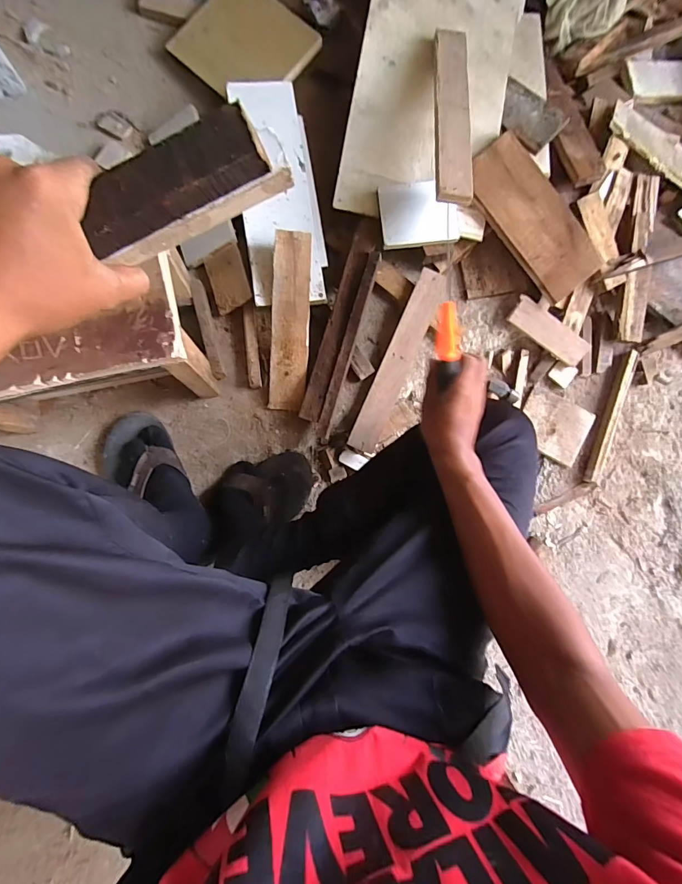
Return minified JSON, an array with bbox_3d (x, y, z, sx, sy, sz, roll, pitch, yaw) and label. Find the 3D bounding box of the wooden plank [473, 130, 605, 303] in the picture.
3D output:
[{"bbox_3d":[0.348,-0.402,0.728,0.138,0.018,0.289,-36,94,-2],"label":"wooden plank"}]

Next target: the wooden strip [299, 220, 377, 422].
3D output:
[{"bbox_3d":[-0.002,-0.213,0.708,0.036,0.030,0.359,17,82,-3],"label":"wooden strip"}]

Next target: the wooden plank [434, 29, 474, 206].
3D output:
[{"bbox_3d":[0.178,-0.525,0.647,0.055,0.014,0.333,3,76,2],"label":"wooden plank"}]

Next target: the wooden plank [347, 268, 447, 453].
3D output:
[{"bbox_3d":[0.103,-0.145,0.723,0.053,0.026,0.338,24,85,-3],"label":"wooden plank"}]

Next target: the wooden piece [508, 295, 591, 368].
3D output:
[{"bbox_3d":[0.398,-0.209,0.769,0.169,0.018,0.059,32,97,-12],"label":"wooden piece"}]

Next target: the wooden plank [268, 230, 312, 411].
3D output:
[{"bbox_3d":[-0.086,-0.199,0.688,0.063,0.014,0.284,3,102,-4],"label":"wooden plank"}]

